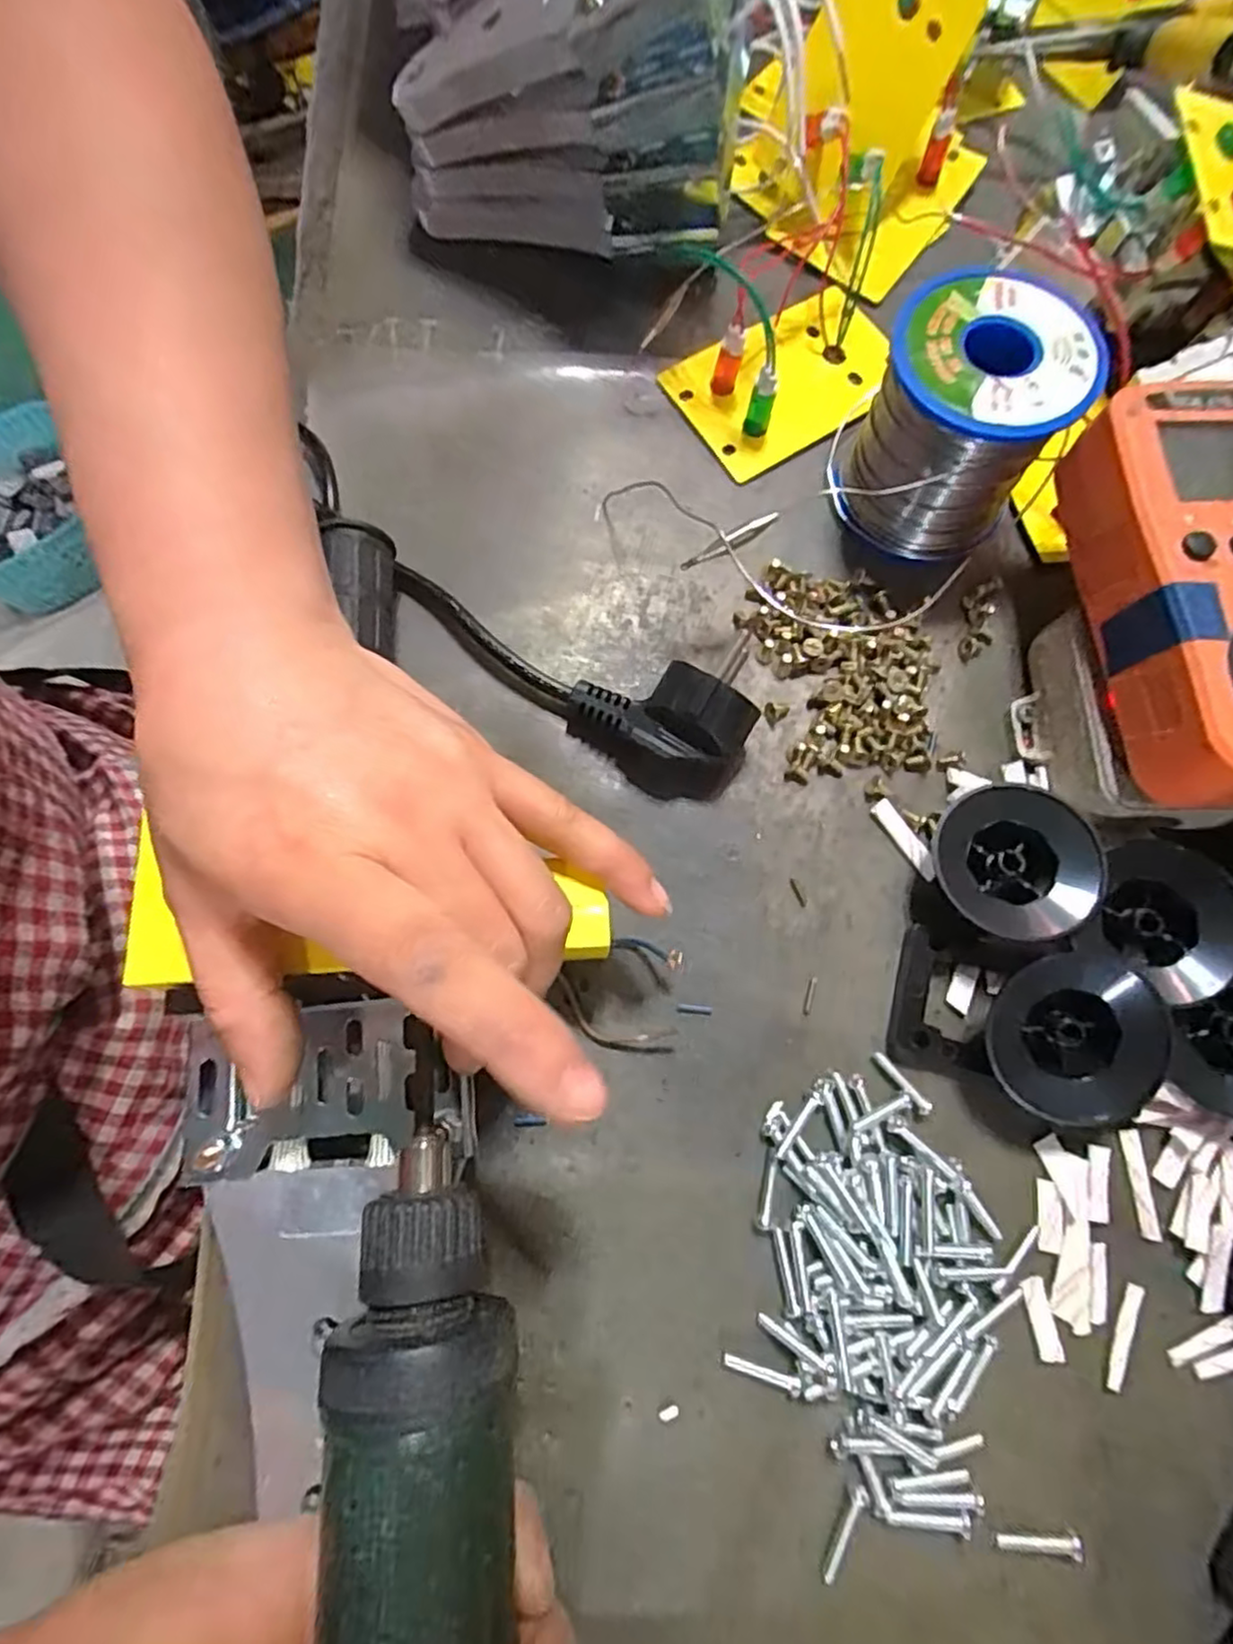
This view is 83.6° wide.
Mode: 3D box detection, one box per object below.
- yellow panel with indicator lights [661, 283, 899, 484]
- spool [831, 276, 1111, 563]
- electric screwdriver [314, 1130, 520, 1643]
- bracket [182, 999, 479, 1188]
[{"bbox_3d":[0.071,-0.183,0.273,0.089,0.031,0.057,-31,78,-8],"label":"yellow panel with indicator lights"},{"bbox_3d":[0.119,-0.140,0.243,0.064,0.061,0.062,34,78,7],"label":"spool"},{"bbox_3d":[-0.033,0.188,0.131,0.042,0.039,0.226,-6,69,-2],"label":"electric screwdriver"},{"bbox_3d":[-0.079,0.074,0.191,0.076,0.007,0.045,0,76,0],"label":"bracket"}]

